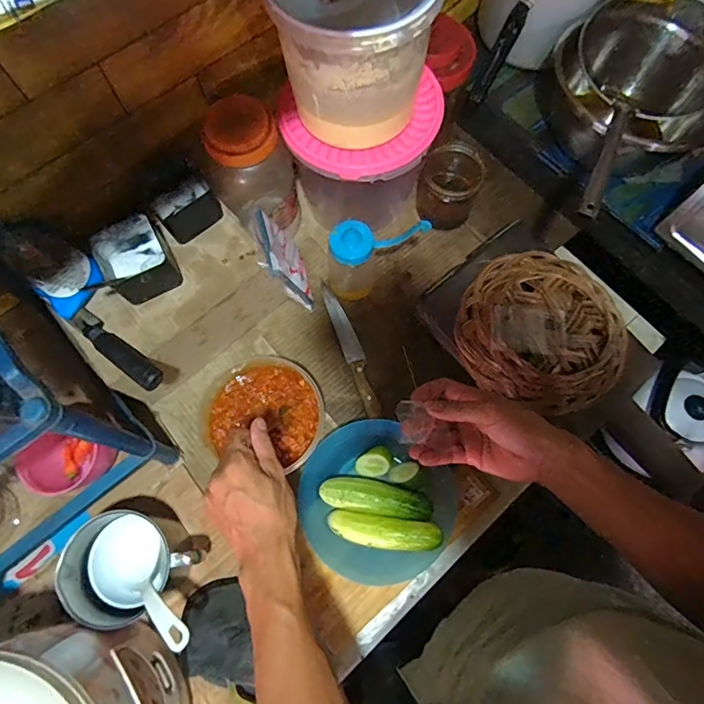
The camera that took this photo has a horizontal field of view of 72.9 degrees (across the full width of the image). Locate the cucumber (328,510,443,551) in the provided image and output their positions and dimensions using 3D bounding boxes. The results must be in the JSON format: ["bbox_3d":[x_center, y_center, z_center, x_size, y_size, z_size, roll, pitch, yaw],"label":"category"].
[{"bbox_3d":[0.040,0.226,0.597,0.138,0.027,0.037,7,72,3],"label":"cucumber"}]

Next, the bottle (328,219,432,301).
[{"bbox_3d":[0.029,-0.127,0.684,0.131,0.152,0.067,13,73,4],"label":"bottle"}]

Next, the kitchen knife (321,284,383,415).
[{"bbox_3d":[-0.002,-0.009,0.704,0.026,0.016,0.218,-19,73,-6],"label":"kitchen knife"}]

